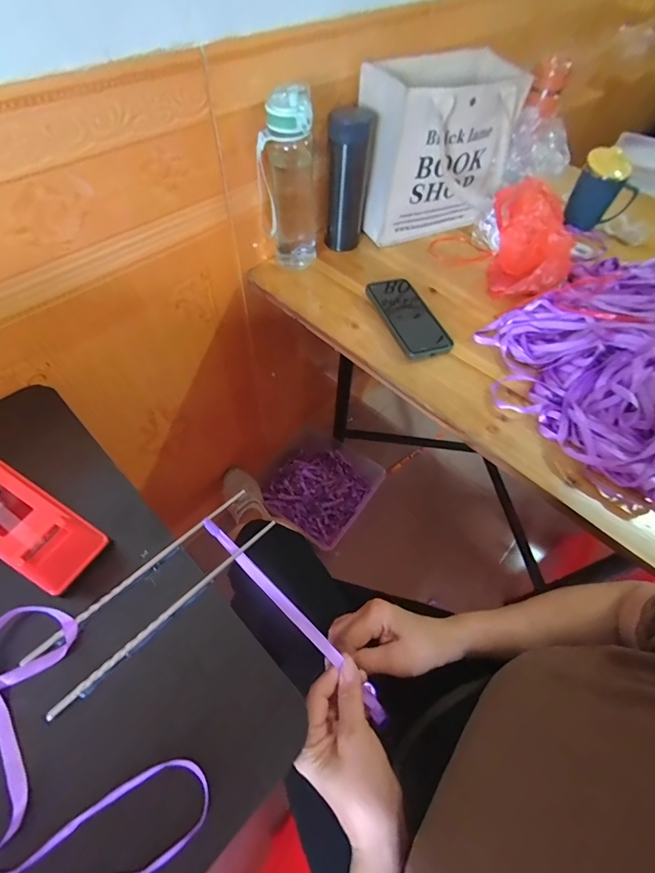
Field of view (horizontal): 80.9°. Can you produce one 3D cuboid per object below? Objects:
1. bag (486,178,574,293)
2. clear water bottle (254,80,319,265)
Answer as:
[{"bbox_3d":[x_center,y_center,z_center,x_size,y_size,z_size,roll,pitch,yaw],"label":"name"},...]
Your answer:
[{"bbox_3d":[0.310,-0.300,0.591,0.091,0.136,0.140,5,57,1],"label":"bag"},{"bbox_3d":[-0.056,-0.369,0.571,0.083,0.225,0.061,8,57,3],"label":"clear water bottle"}]

